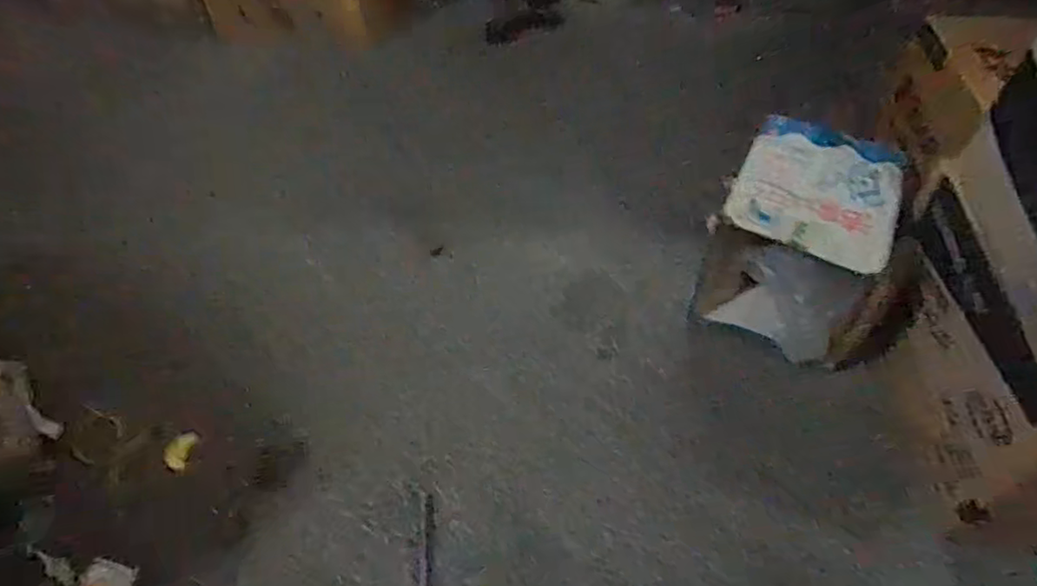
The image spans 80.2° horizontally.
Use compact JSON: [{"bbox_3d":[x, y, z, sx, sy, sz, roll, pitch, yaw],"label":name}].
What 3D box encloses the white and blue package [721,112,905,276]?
[{"bbox_3d":[0.399,-0.147,0.812,0.193,0.035,0.249,21,53,18],"label":"white and blue package"}]

